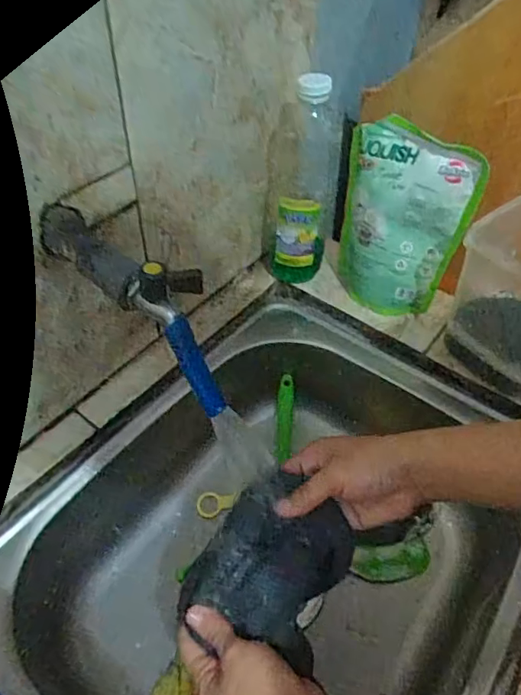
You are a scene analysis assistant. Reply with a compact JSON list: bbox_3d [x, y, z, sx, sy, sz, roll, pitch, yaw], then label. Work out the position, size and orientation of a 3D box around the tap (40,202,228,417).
[{"bbox_3d":[-0.090,-0.035,0.376,0.172,0.091,0.032,36,56,25],"label":"tap"}]

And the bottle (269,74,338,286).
[{"bbox_3d":[0.042,-0.173,0.584,0.065,0.250,0.078,4,48,-2],"label":"bottle"}]

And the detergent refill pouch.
[{"bbox_3d":[0.142,-0.127,0.553,0.128,0.194,0.032,34,56,24],"label":"detergent refill pouch"}]

